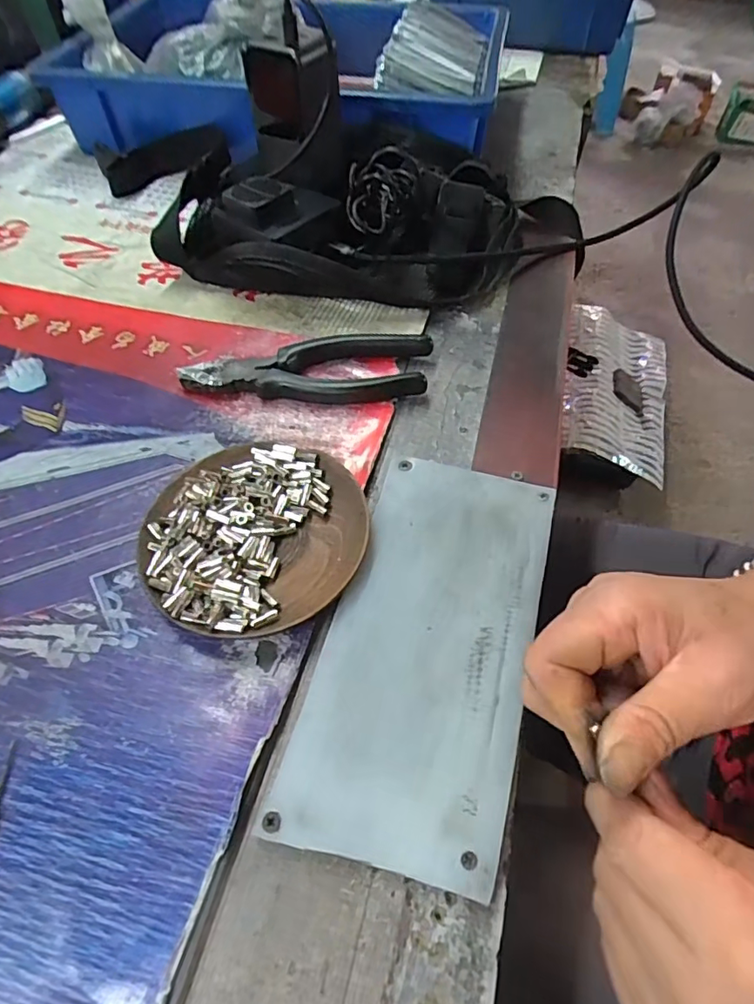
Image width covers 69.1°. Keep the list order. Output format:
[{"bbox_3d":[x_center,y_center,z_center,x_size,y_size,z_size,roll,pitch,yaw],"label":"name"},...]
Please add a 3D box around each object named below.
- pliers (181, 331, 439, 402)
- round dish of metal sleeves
[{"bbox_3d":[-0.045,-0.086,0.364,0.164,0.017,0.050,-6,55,-4],"label":"pliers"},{"bbox_3d":[-0.064,0.016,0.290,0.115,0.020,0.106,0,55,0],"label":"round dish of metal sleeves"}]

